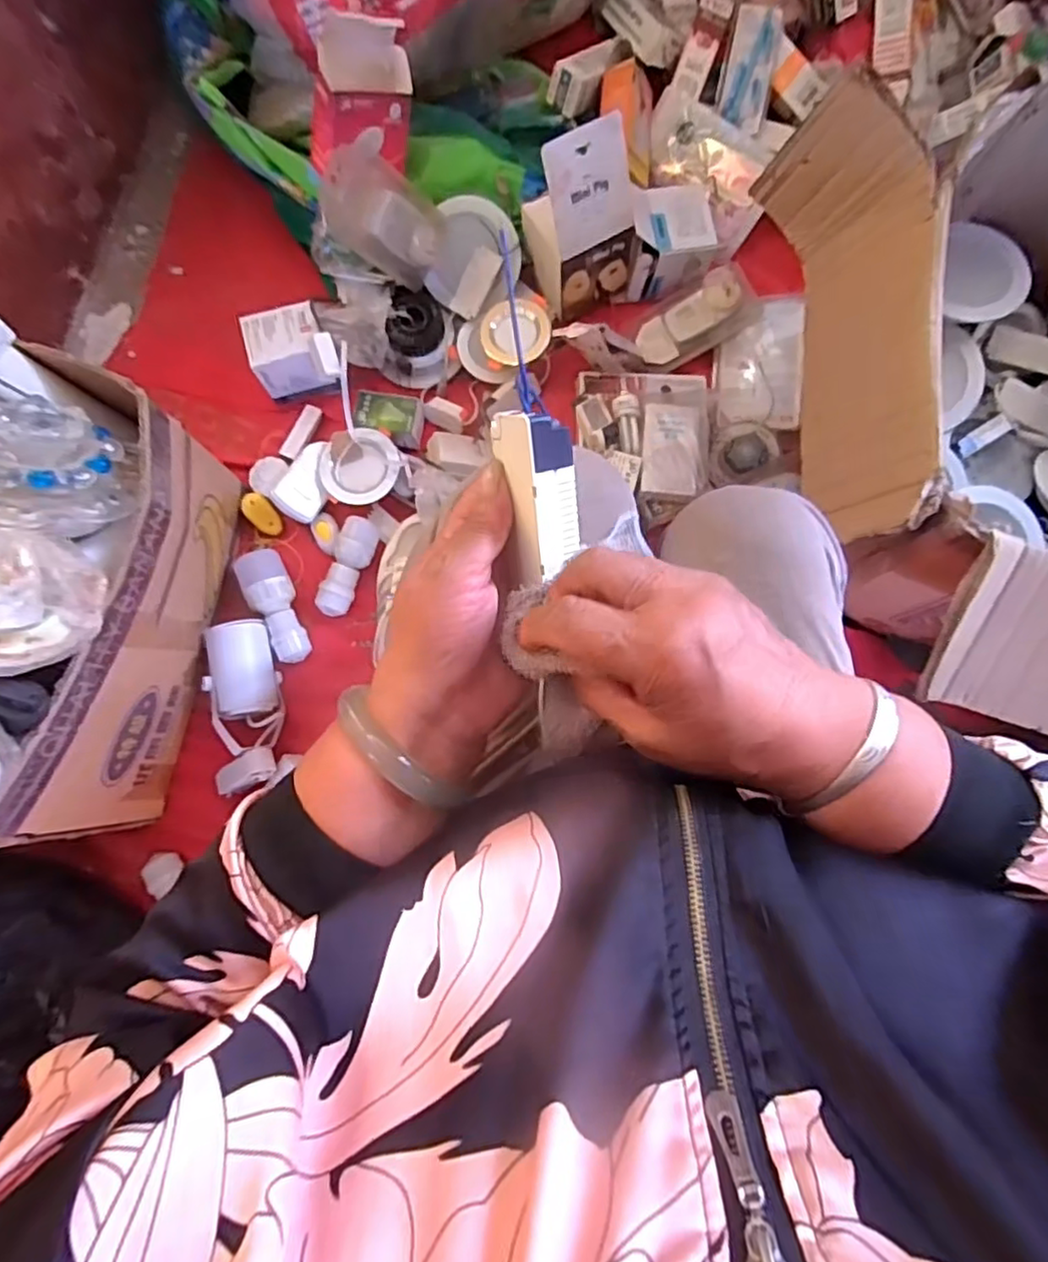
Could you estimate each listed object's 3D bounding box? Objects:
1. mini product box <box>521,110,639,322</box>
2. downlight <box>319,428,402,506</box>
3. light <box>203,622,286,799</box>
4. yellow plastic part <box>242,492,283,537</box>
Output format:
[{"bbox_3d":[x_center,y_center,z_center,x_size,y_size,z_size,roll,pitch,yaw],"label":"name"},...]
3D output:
[{"bbox_3d":[0.077,-0.513,0.812,0.121,0.196,0.105,-21,82,-5],"label":"mini product box"},{"bbox_3d":[-0.210,-0.210,0.841,0.098,0.037,0.094,0,81,-2],"label":"downlight"},{"bbox_3d":[-0.334,0.086,0.776,0.073,0.059,0.196,-11,81,-3],"label":"light"},{"bbox_3d":[-0.336,-0.151,0.835,0.034,0.005,0.060,-46,111,-9],"label":"yellow plastic part"}]

